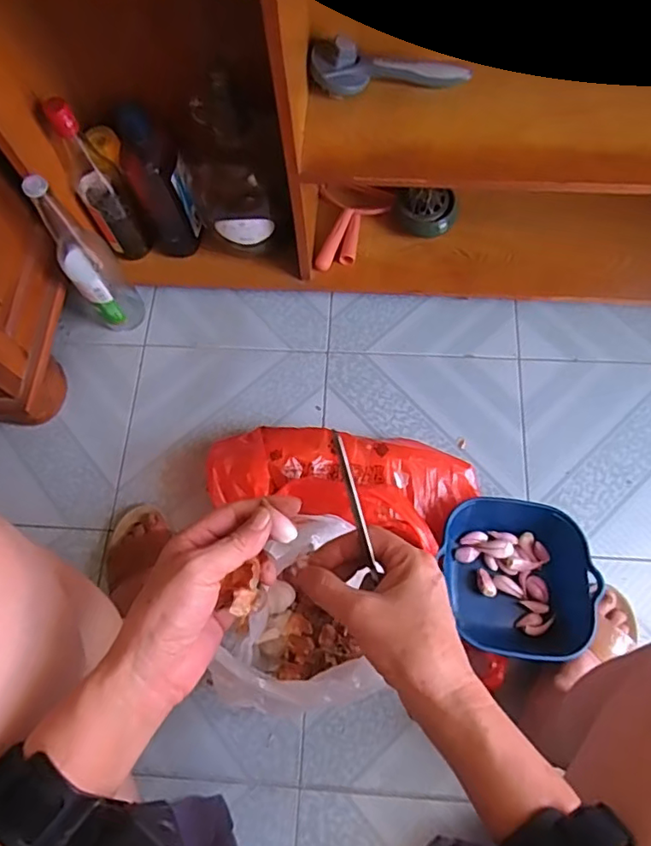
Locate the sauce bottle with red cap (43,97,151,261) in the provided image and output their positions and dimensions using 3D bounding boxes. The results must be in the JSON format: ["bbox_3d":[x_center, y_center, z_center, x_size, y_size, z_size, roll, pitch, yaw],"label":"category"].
[{"bbox_3d":[-0.322,-0.331,0.788,0.056,0.266,0.053,-23,70,-6],"label":"sauce bottle with red cap"}]

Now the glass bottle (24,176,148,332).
[{"bbox_3d":[-0.335,-0.225,0.788,0.076,0.295,0.075,-37,72,-10],"label":"glass bottle"}]

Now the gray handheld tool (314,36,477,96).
[{"bbox_3d":[0.078,-0.435,0.681,0.189,0.042,0.041,0,70,3],"label":"gray handheld tool"}]

